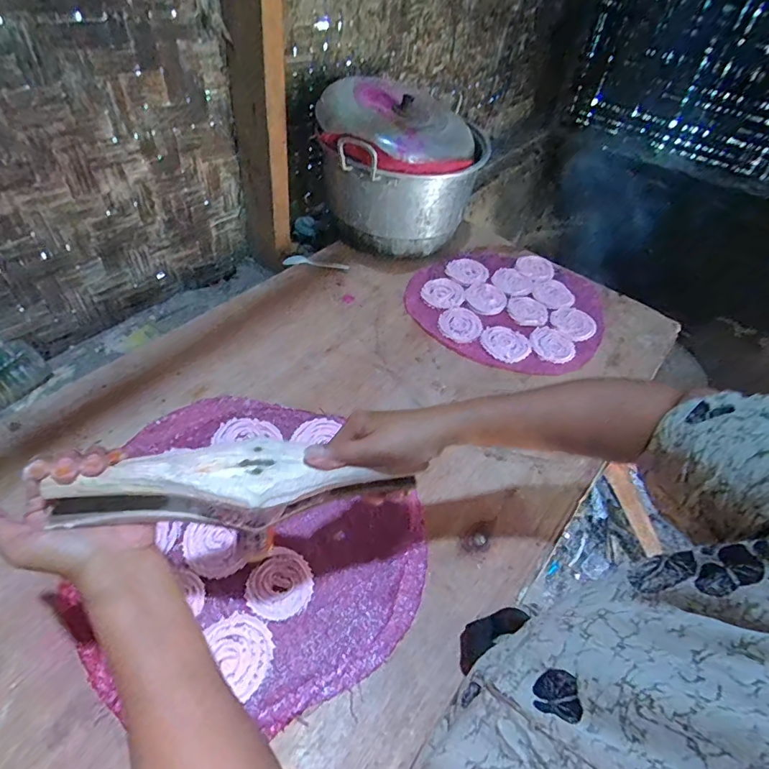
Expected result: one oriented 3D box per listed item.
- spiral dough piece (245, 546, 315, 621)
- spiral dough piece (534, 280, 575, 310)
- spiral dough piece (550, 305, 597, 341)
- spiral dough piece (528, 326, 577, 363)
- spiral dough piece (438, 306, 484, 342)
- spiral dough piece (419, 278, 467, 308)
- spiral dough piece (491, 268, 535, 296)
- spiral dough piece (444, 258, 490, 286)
[{"bbox_3d":[-0.112,0.215,0.477,0.068,0.006,0.067,3,49,-4],"label":"spiral dough piece"},{"bbox_3d":[0.324,-0.171,0.847,0.075,0.005,0.077,3,49,-4],"label":"spiral dough piece"},{"bbox_3d":[0.346,-0.112,0.805,0.079,0.007,0.076,3,49,-4],"label":"spiral dough piece"},{"bbox_3d":[0.291,-0.072,0.765,0.076,0.006,0.077,14,49,6],"label":"spiral dough piece"},{"bbox_3d":[0.135,-0.107,0.782,0.074,0.006,0.086,8,49,1],"label":"spiral dough piece"},{"bbox_3d":[0.109,-0.174,0.834,0.076,0.007,0.082,3,49,-4],"label":"spiral dough piece"},{"bbox_3d":[0.251,-0.201,0.872,0.077,0.007,0.082,3,49,-4],"label":"spiral dough piece"},{"bbox_3d":[0.166,-0.225,0.882,0.077,0.006,0.075,3,49,-4],"label":"spiral dough piece"}]

